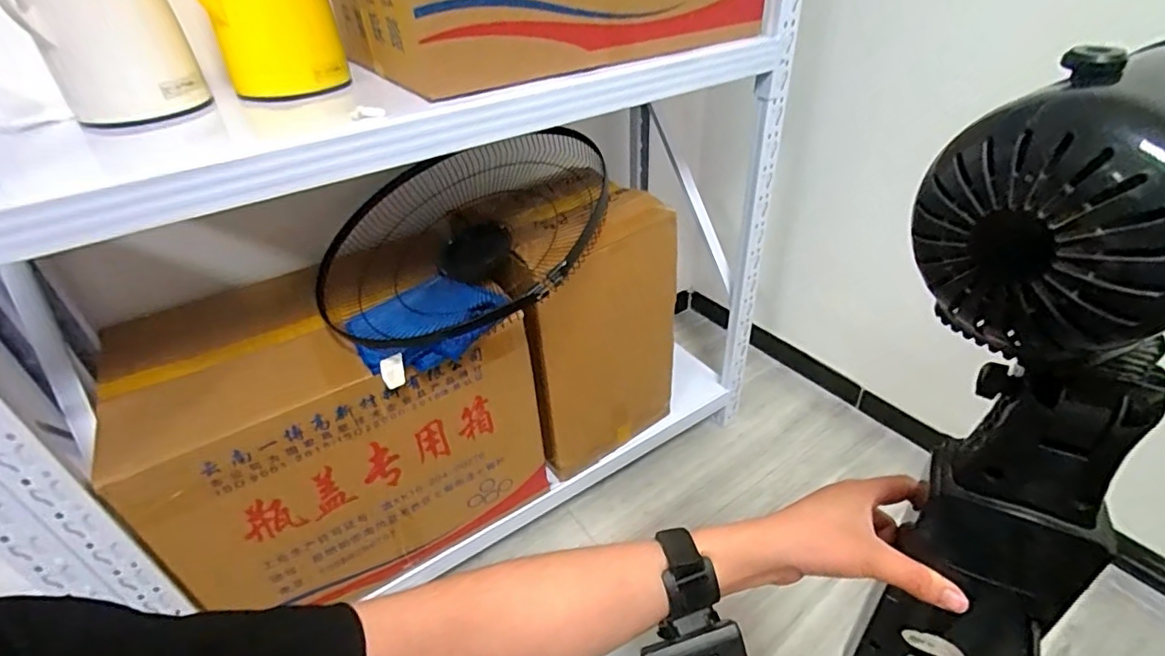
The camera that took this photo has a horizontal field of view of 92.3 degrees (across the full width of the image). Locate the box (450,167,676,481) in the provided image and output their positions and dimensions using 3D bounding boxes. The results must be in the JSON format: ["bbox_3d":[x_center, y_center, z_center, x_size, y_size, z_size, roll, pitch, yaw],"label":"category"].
[{"bbox_3d":[-0.008,0.000,1.115,0.321,0.552,0.230,-27,41,-28],"label":"box"}]

